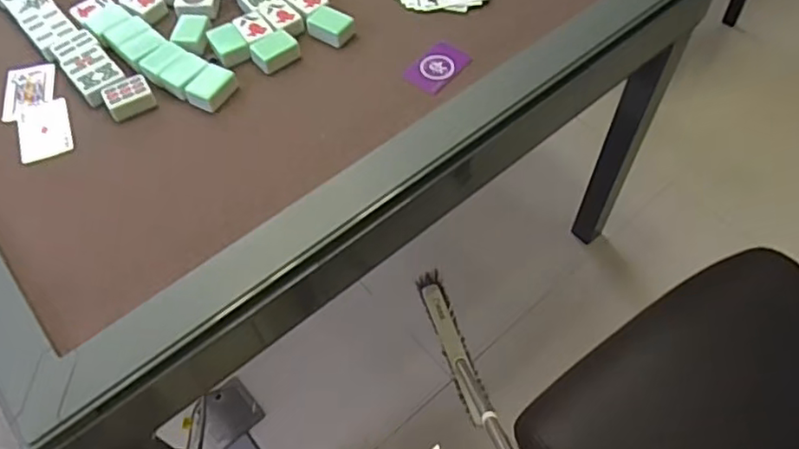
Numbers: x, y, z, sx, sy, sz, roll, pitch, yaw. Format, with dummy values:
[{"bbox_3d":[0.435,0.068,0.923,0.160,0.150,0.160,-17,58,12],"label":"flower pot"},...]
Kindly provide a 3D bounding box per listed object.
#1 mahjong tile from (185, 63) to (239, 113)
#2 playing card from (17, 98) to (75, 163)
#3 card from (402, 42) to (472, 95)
[{"bbox_3d":[-0.238,-0.174,0.768,0.043,0.020,0.057,24,62,16],"label":"mahjong tile"},{"bbox_3d":[-0.441,-0.118,0.755,0.059,0.004,0.100,-19,57,-16],"label":"playing card"},{"bbox_3d":[0.051,-0.205,0.793,0.056,0.008,0.082,37,71,21],"label":"card"}]

